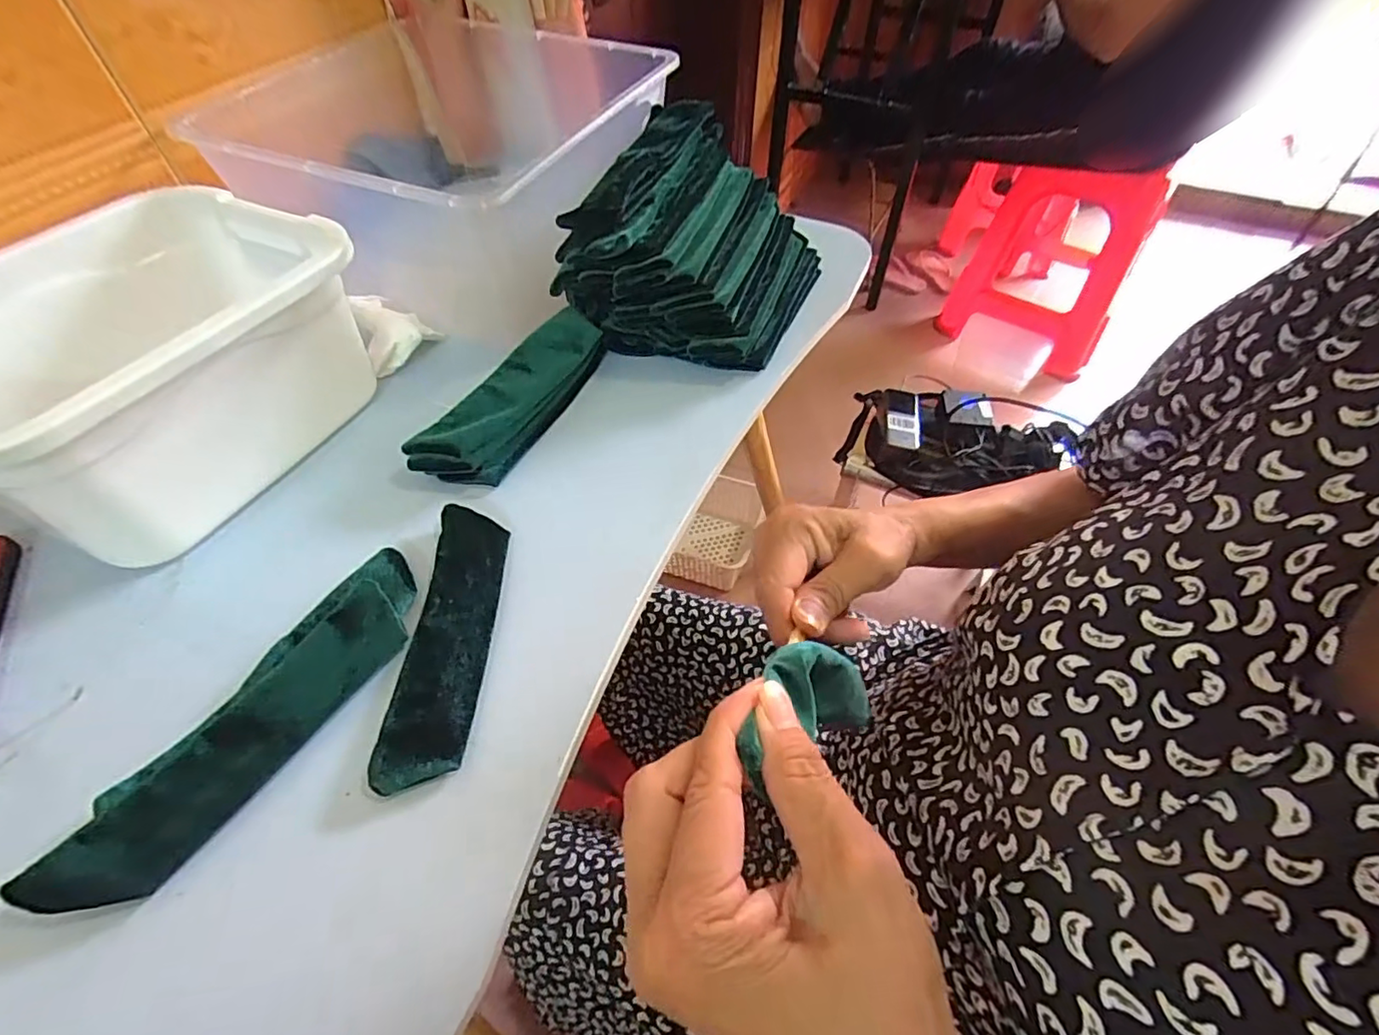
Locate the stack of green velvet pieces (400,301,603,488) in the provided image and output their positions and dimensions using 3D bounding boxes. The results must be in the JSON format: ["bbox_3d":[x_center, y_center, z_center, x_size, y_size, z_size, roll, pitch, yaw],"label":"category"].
[{"bbox_3d":[-0.130,-0.089,0.451,0.052,0.041,0.170,27,58,17],"label":"stack of green velvet pieces"}]

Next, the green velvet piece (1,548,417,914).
[{"bbox_3d":[-0.214,0.097,0.300,0.054,0.023,0.195,25,58,16],"label":"green velvet piece"}]

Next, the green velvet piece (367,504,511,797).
[{"bbox_3d":[-0.136,0.063,0.336,0.044,0.013,0.166,0,54,-1],"label":"green velvet piece"}]

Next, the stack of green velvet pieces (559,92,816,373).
[{"bbox_3d":[0.007,-0.236,0.503,0.179,0.119,0.184,20,56,13],"label":"stack of green velvet pieces"}]

